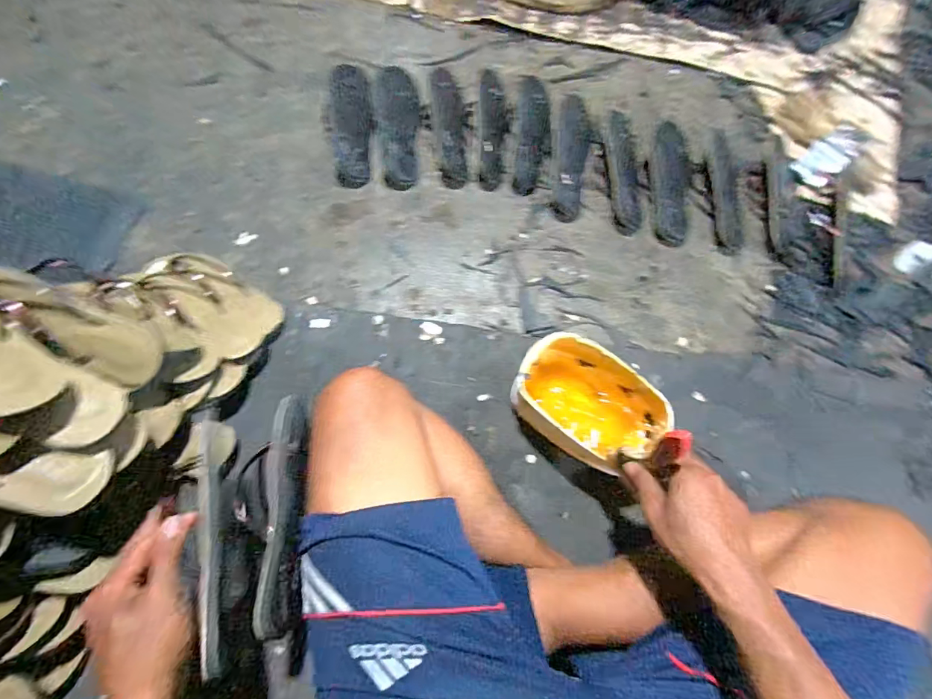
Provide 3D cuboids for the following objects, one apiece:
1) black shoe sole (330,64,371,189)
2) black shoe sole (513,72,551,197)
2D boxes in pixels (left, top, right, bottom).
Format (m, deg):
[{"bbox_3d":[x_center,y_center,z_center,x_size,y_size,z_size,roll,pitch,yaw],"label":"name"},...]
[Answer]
[{"bbox_3d":[-0.211,-0.414,0.824,0.071,0.030,0.250,-4,72,-2],"label":"black shoe sole"},{"bbox_3d":[0.122,-0.406,0.816,0.062,0.043,0.249,5,68,0],"label":"black shoe sole"}]

